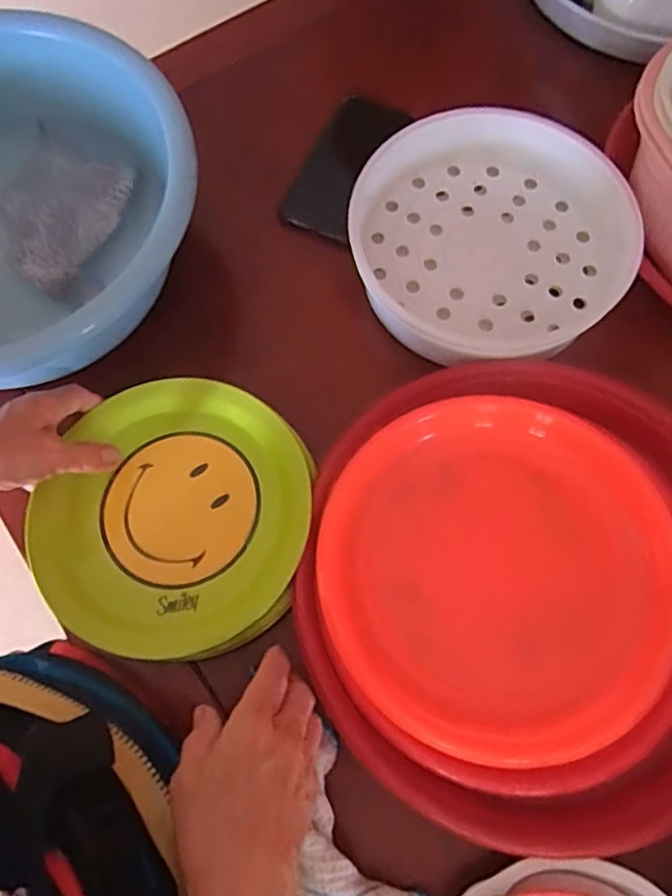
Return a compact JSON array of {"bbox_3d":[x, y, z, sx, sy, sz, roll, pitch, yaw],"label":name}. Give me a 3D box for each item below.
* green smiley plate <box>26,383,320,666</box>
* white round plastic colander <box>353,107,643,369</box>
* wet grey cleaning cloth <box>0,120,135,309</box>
[{"bbox_3d":[-0.118,0.045,0.450,0.192,0.020,0.194,0,68,0],"label":"green smiley plate"},{"bbox_3d":[0.126,-0.172,0.509,0.221,0.055,0.225,0,68,0],"label":"white round plastic colander"},{"bbox_3d":[-0.231,-0.191,0.518,0.104,0.020,0.141,12,69,5],"label":"wet grey cleaning cloth"}]

